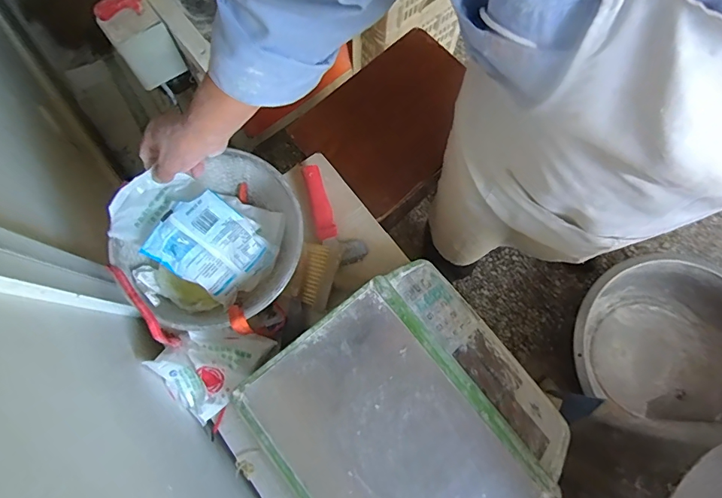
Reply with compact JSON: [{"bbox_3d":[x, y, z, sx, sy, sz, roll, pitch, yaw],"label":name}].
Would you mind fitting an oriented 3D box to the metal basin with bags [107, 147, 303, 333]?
[{"bbox_3d":[-0.198,-0.006,0.592,0.232,0.118,0.218,0,77,-1],"label":"metal basin with bags"}]

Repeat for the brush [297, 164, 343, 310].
[{"bbox_3d":[-0.061,-0.021,0.641,0.058,0.029,0.212,-3,77,-2],"label":"brush"}]

